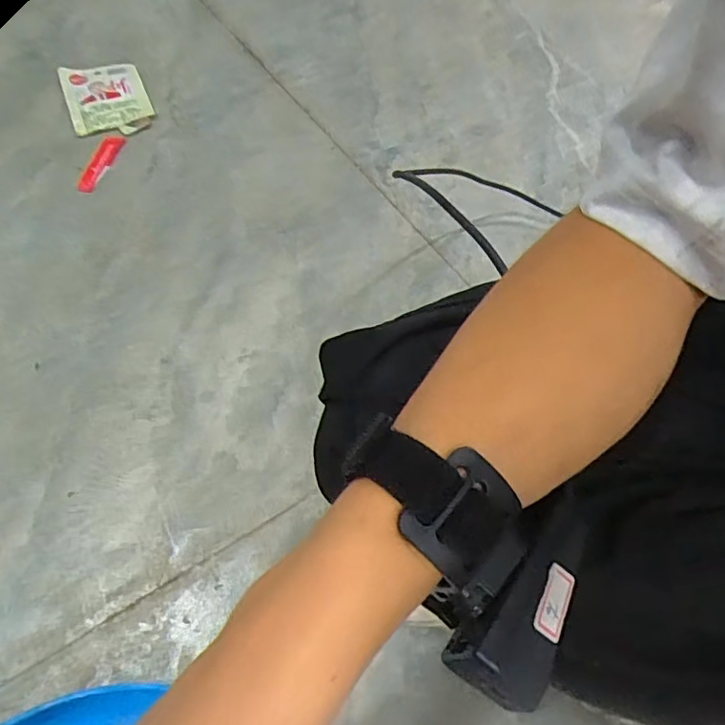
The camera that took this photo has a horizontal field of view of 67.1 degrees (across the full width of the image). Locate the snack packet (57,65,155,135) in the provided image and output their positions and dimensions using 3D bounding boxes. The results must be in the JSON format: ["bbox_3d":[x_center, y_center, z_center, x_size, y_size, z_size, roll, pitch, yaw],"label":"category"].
[{"bbox_3d":[-0.304,-0.316,0.649,0.088,0.013,0.139,-21,62,-14],"label":"snack packet"}]

